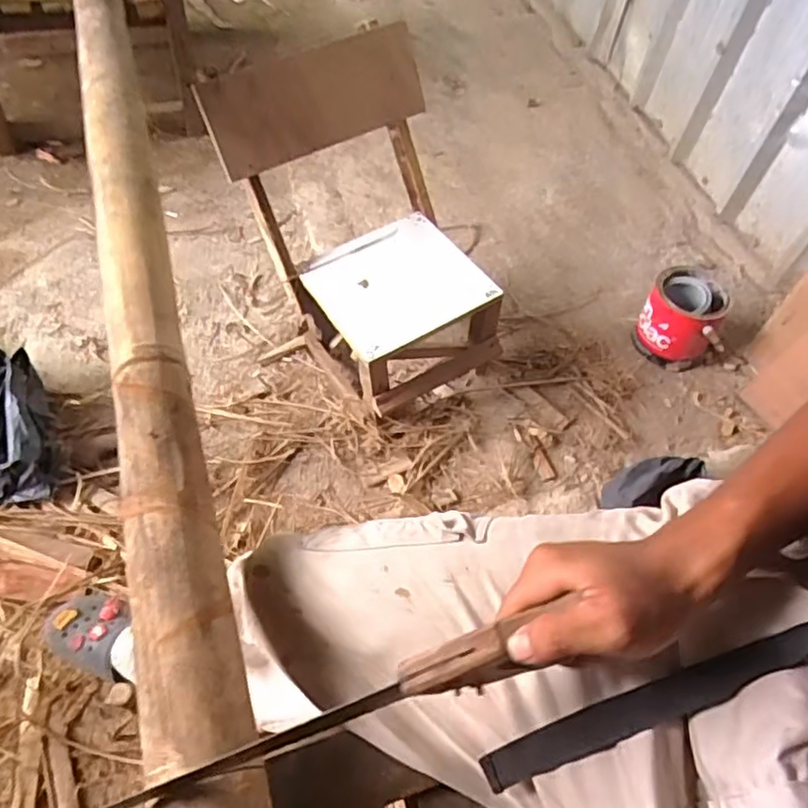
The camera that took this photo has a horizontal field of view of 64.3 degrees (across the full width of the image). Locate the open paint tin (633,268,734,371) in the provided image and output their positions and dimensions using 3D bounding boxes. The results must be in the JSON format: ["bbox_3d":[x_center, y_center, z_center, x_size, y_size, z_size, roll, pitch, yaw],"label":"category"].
[{"bbox_3d":[0.572,-0.176,1.335,0.152,0.158,0.144,31,60,16],"label":"open paint tin"}]

